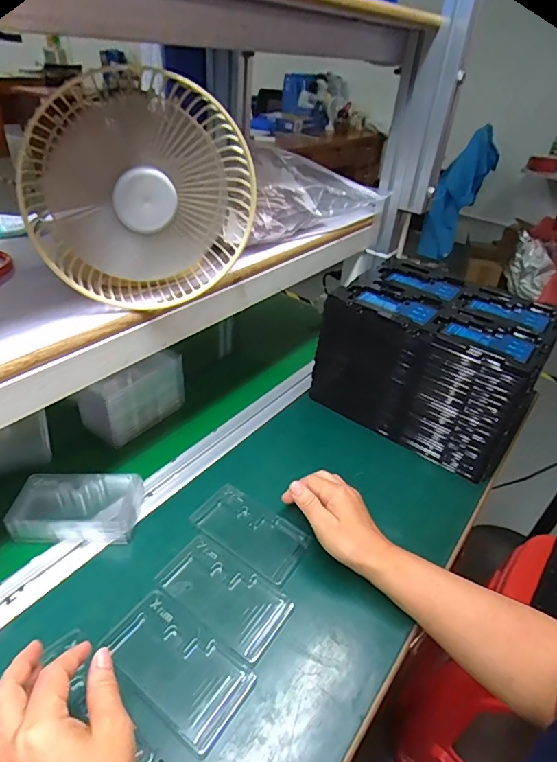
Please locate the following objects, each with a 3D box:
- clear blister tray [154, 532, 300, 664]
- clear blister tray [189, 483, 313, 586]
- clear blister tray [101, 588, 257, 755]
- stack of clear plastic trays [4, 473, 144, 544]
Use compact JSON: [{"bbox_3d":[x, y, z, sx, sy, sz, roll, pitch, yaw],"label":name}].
[{"bbox_3d":[-0.055,0.213,0.464,0.127,0.008,0.071,27,40,25],"label":"clear blister tray"},{"bbox_3d":[-0.030,0.169,0.527,0.128,0.009,0.072,27,40,24],"label":"clear blister tray"},{"bbox_3d":[-0.090,0.249,0.407,0.127,0.009,0.070,28,40,25],"label":"clear blister tray"},{"bbox_3d":[-0.225,0.140,0.513,0.129,0.036,0.076,4,36,-5],"label":"stack of clear plastic trays"}]

